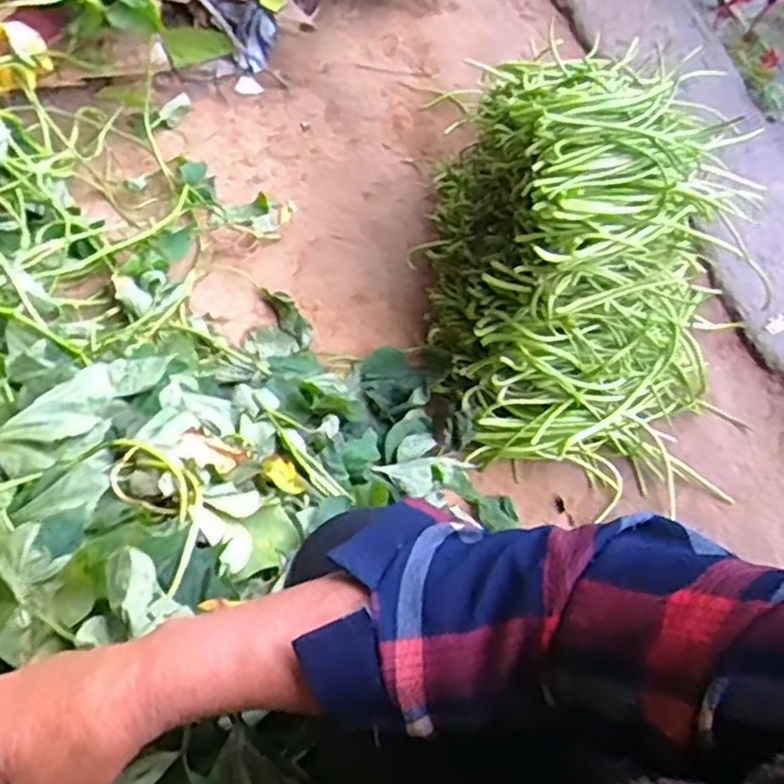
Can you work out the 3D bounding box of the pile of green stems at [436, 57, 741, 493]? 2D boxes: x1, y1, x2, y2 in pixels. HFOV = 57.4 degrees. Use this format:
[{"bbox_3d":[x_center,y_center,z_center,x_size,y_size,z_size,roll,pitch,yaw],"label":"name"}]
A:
[{"bbox_3d":[0.248,-0.180,0.913,0.372,0.343,0.453,1,61,-3],"label":"pile of green stems"}]

